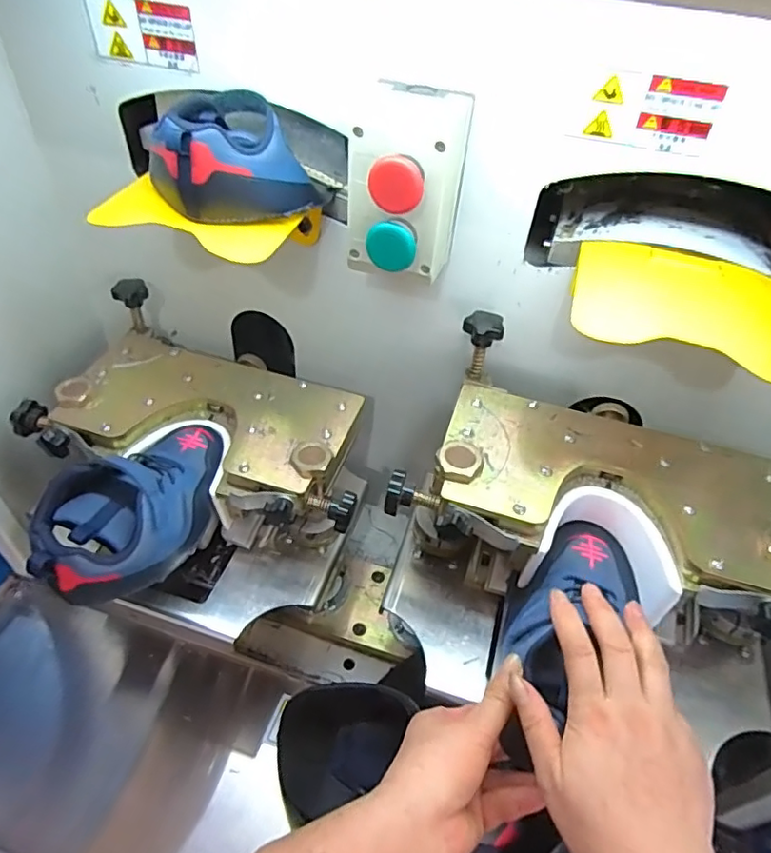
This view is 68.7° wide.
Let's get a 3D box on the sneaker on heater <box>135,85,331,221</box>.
[{"bbox_3d":[-0.112,-0.212,0.441,0.134,0.068,0.083,-19,51,-22],"label":"sneaker on heater"}]

